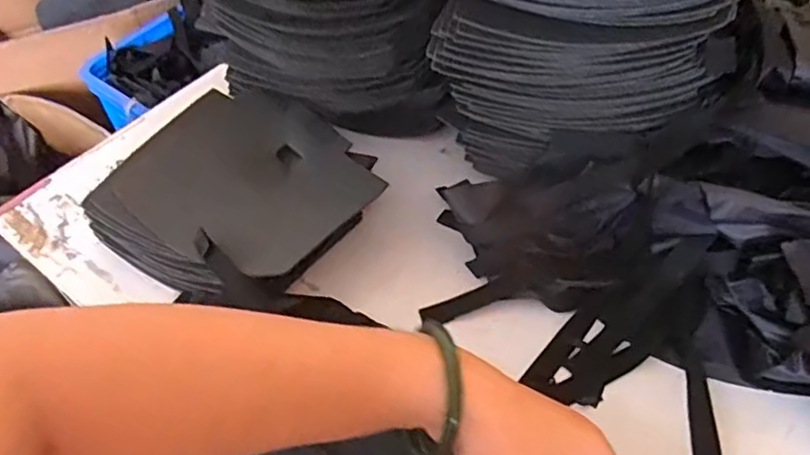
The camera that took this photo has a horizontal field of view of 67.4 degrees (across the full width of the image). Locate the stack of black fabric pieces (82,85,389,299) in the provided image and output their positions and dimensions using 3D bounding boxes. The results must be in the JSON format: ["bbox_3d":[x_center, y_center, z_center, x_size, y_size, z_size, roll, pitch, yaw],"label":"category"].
[{"bbox_3d":[-0.175,-0.041,0.609,0.255,0.054,0.218,26,56,22],"label":"stack of black fabric pieces"}]

